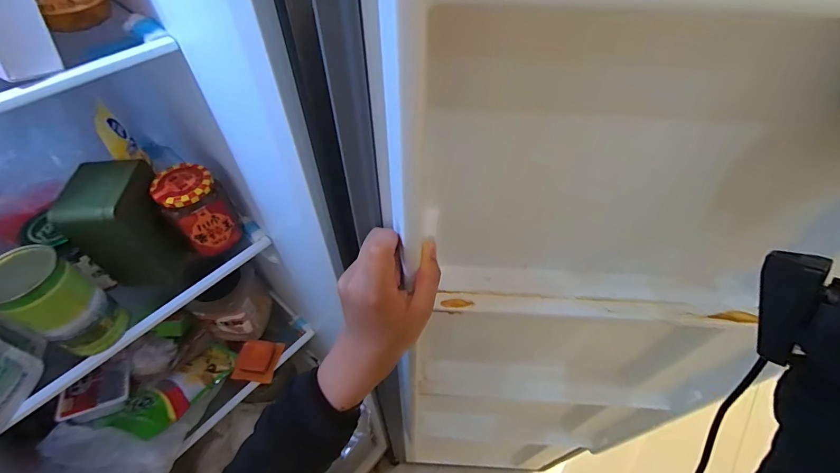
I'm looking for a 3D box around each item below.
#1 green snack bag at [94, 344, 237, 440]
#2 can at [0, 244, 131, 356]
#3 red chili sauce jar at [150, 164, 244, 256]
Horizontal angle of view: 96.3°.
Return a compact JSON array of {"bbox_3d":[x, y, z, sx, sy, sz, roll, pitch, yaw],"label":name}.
[{"bbox_3d":[-0.412,0.260,0.648,0.082,0.038,0.193,27,37,19],"label":"green snack bag"},{"bbox_3d":[-0.377,0.069,0.394,0.063,0.117,0.062,1,52,-1],"label":"can"},{"bbox_3d":[-0.275,-0.031,0.476,0.063,0.112,0.066,1,52,-1],"label":"red chili sauce jar"}]

